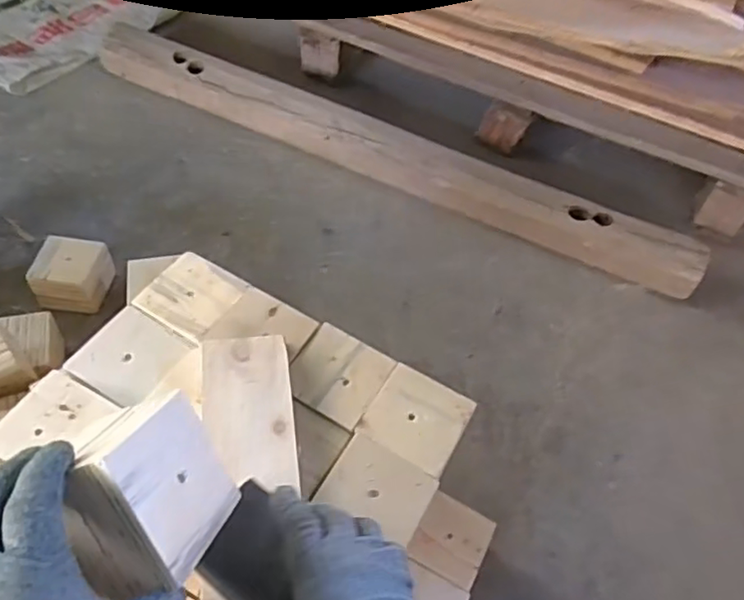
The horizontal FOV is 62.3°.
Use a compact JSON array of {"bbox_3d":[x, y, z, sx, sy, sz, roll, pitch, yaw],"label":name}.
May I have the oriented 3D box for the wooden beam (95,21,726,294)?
[{"bbox_3d":[-0.004,-0.304,1.219,1.290,0.081,0.110,25,56,12],"label":"wooden beam"}]

